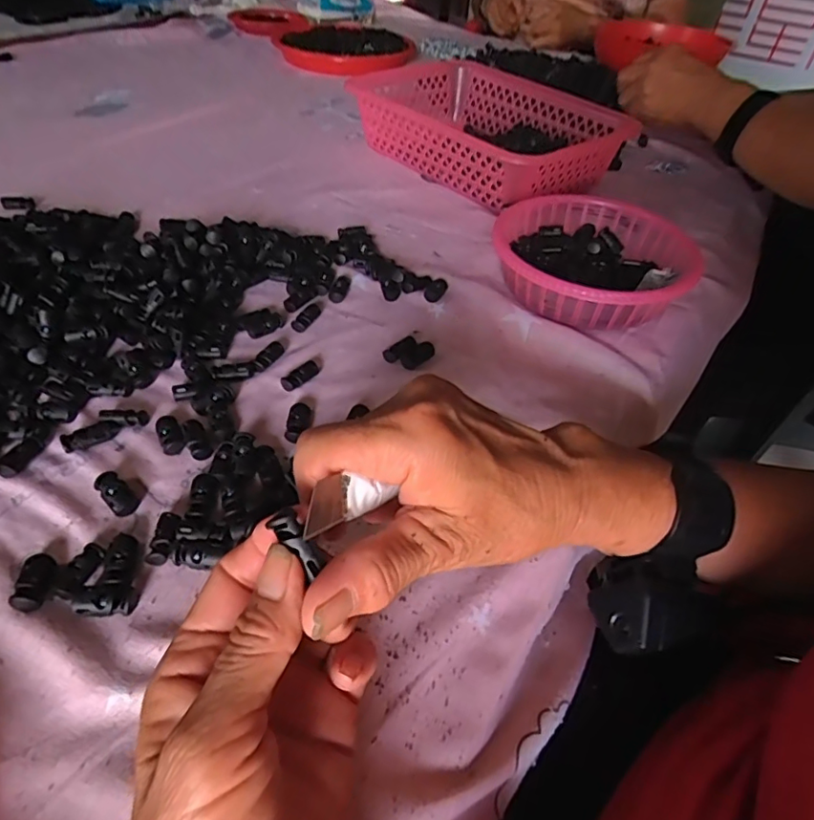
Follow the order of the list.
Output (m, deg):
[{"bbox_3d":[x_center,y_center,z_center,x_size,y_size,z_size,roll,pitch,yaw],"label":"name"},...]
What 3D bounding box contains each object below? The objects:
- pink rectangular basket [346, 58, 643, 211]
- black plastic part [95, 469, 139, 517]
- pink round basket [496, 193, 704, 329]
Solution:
[{"bbox_3d":[0.080,-0.329,0.644,0.197,0.085,0.296,-32,57,-31],"label":"pink rectangular basket"},{"bbox_3d":[-0.164,0.047,0.308,0.029,0.008,0.015,36,53,25],"label":"black plastic part"},{"bbox_3d":[0.158,-0.130,0.477,0.162,0.053,0.170,3,46,-3],"label":"pink round basket"}]

